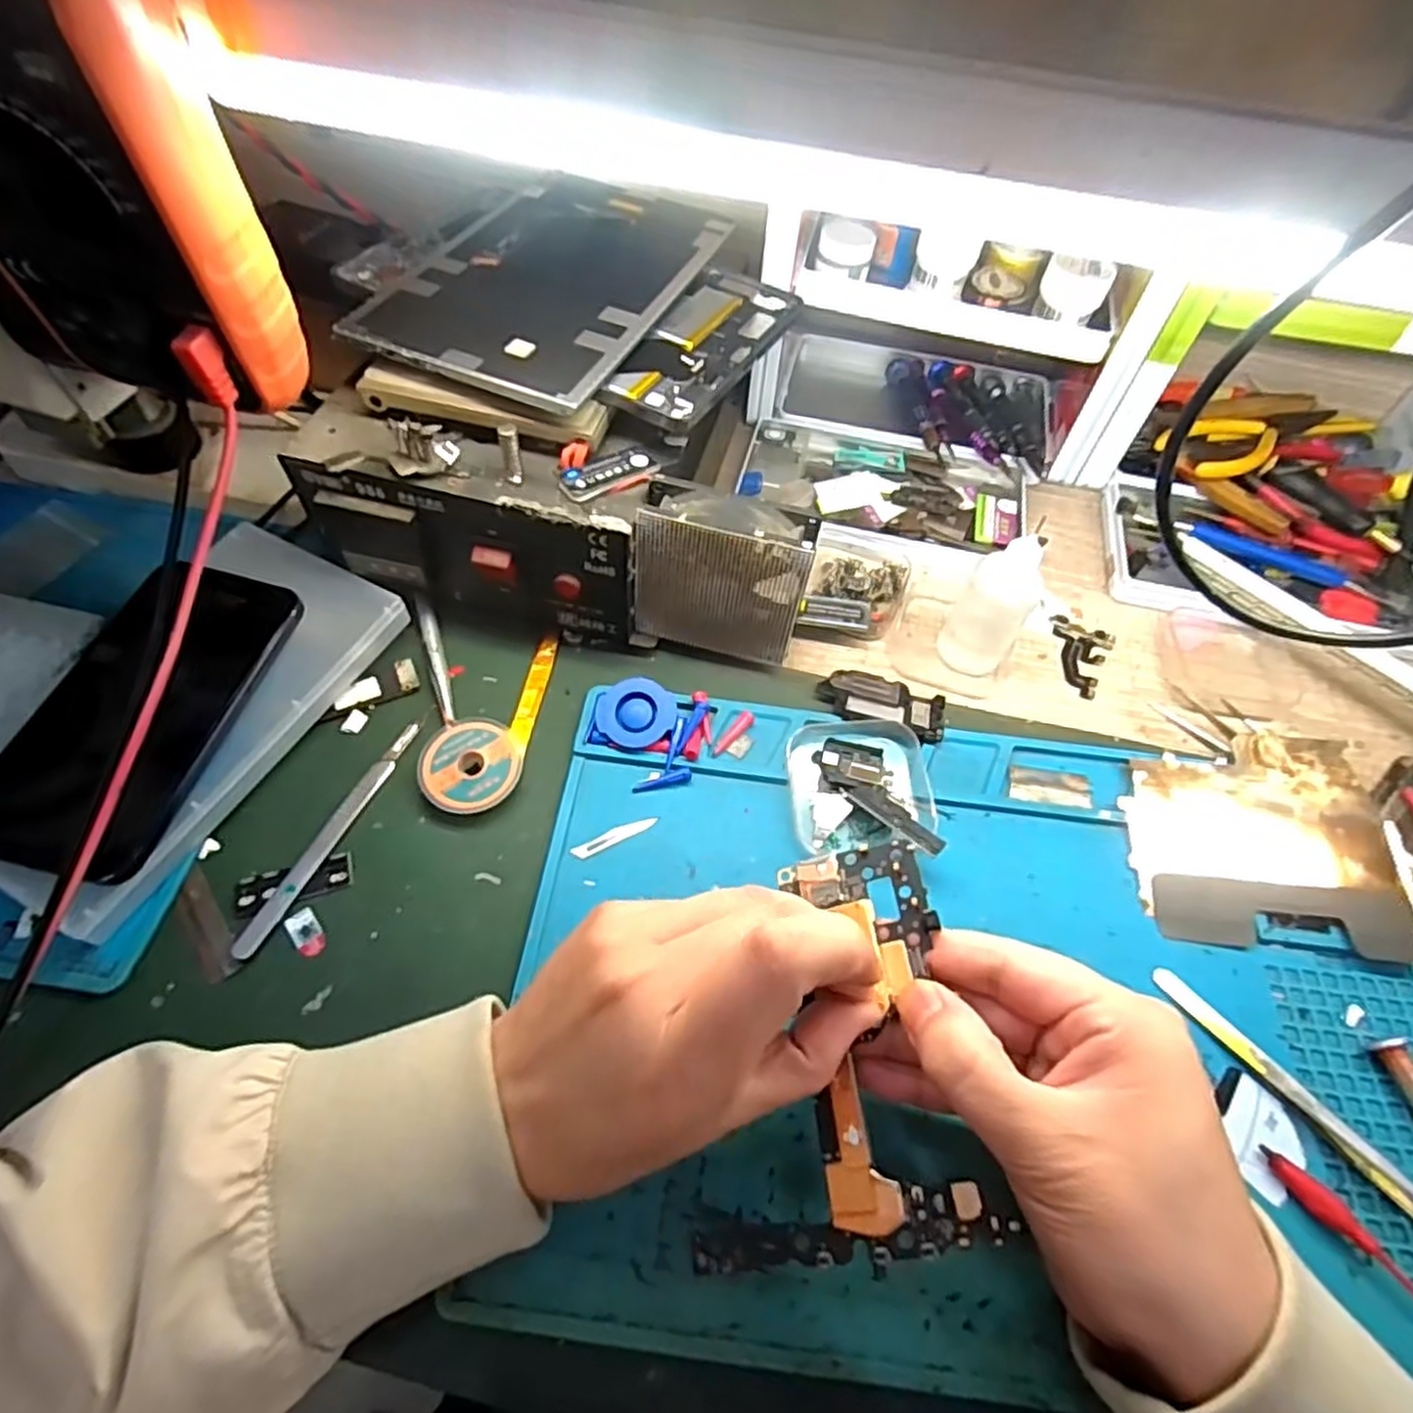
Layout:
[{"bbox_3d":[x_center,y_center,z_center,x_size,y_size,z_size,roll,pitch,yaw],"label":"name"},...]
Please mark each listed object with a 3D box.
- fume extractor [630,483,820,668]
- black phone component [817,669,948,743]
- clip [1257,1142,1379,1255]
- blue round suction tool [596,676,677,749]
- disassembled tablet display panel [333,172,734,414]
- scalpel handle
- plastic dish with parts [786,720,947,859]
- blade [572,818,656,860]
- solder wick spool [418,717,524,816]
[{"bbox_3d":[0.006,-0.061,0.357,0.081,0.086,0.031,8,57,3],"label":"fume extractor"},{"bbox_3d":[0.090,-0.002,0.373,0.063,0.011,0.037,18,58,9],"label":"black phone component"},{"bbox_3d":[0.218,0.175,0.260,0.009,0.009,0.039,-32,64,-21],"label":"clip"},{"bbox_3d":[-0.034,0.005,0.354,0.035,0.015,0.035,1,57,-2],"label":"blue round suction tool"},{"bbox_3d":[-0.078,-0.220,0.371,0.122,0.009,0.191,20,57,9],"label":"disassembled tablet display panel"},{"bbox_3d":[-0.164,0.054,0.322,0.011,0.004,0.118,20,59,10],"label":"scalpel handle"},{"bbox_3d":[0.071,0.037,0.338,0.061,0.016,0.066,1,57,-2],"label":"plastic dish with parts"},{"bbox_3d":[-0.041,0.059,0.328,0.039,0.004,0.007,-23,74,-17],"label":"blade"},{"bbox_3d":[-0.109,0.028,0.338,0.043,0.014,0.044,1,57,-2],"label":"solder wick spool"}]

